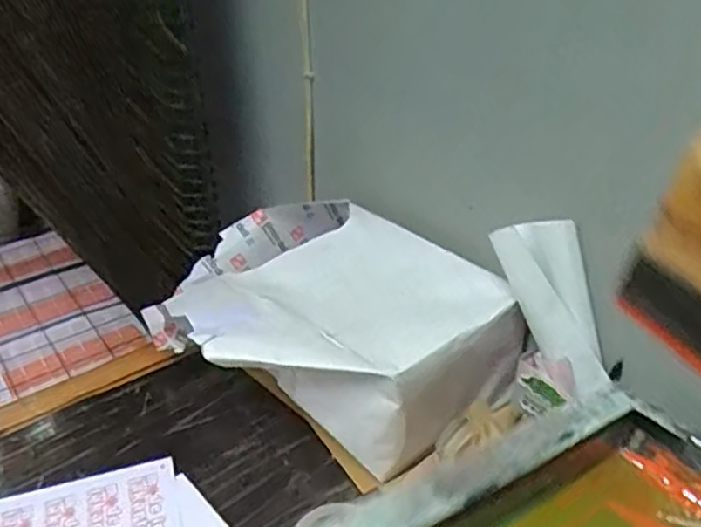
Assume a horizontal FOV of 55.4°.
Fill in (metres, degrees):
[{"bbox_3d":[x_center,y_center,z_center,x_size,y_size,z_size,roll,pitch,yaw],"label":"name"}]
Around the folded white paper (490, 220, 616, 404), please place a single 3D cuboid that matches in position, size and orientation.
[{"bbox_3d":[0.236,0.045,0.744,0.084,0.198,0.034,-24,-9,10],"label":"folded white paper"}]

